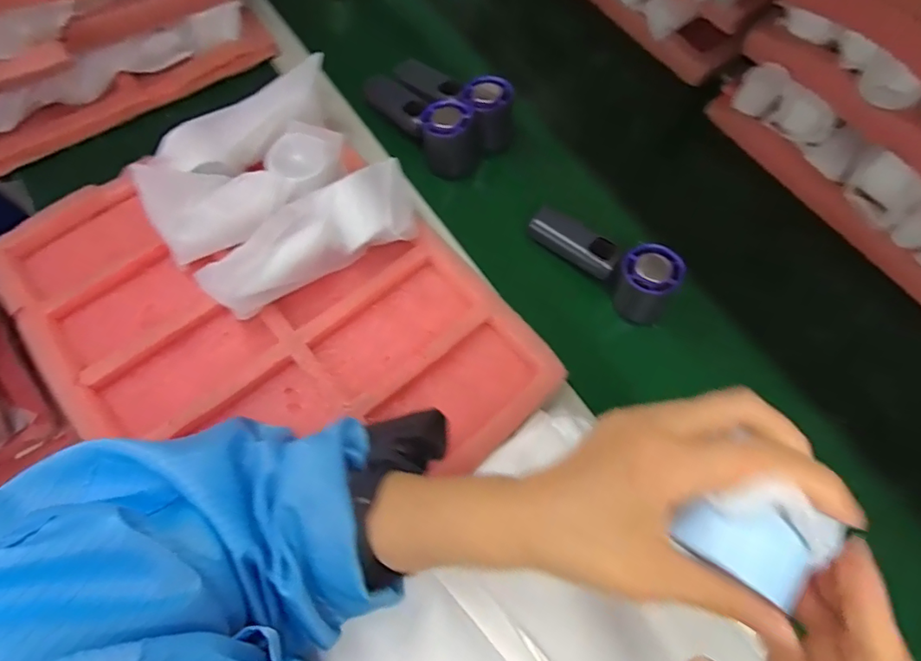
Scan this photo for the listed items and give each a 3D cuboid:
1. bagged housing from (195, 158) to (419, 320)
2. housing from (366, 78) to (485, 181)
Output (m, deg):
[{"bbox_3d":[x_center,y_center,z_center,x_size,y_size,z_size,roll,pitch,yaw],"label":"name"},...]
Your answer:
[{"bbox_3d":[-0.125,-0.079,0.446,0.184,0.073,0.061,-28,71,-13],"label":"bagged housing"},{"bbox_3d":[-0.042,-0.231,0.547,0.054,0.060,0.142,-40,74,-16],"label":"housing"}]

